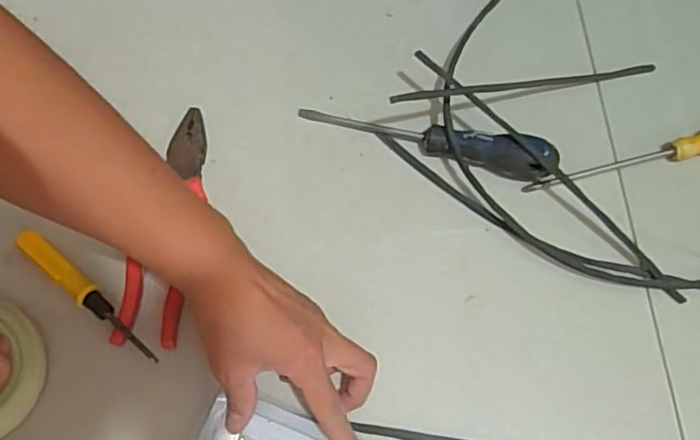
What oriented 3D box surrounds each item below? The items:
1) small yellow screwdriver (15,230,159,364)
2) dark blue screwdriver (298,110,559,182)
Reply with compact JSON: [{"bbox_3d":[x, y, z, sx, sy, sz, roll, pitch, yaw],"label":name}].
[{"bbox_3d":[-0.193,0.055,0.434,0.140,0.018,0.018,35,73,14],"label":"small yellow screwdriver"},{"bbox_3d":[0.060,-0.070,0.478,0.205,0.032,0.024,16,69,8],"label":"dark blue screwdriver"}]

